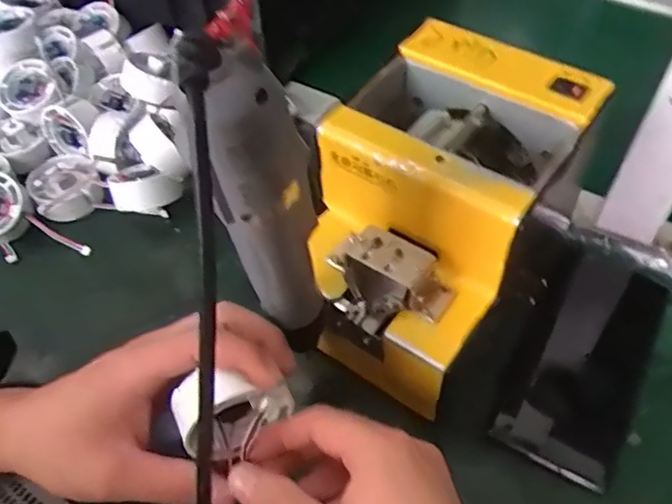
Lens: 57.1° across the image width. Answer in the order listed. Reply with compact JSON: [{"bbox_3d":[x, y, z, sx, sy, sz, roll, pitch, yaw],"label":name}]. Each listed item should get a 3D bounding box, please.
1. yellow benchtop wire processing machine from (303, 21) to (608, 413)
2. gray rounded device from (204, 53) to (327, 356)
[{"bbox_3d":[0.056,-0.027,0.376,0.126,0.122,0.173,31,60,24],"label":"yellow benchtop wire processing machine"},{"bbox_3d":[-0.026,-0.003,0.281,0.041,0.188,0.034,-7,52,-2],"label":"gray rounded device"}]

